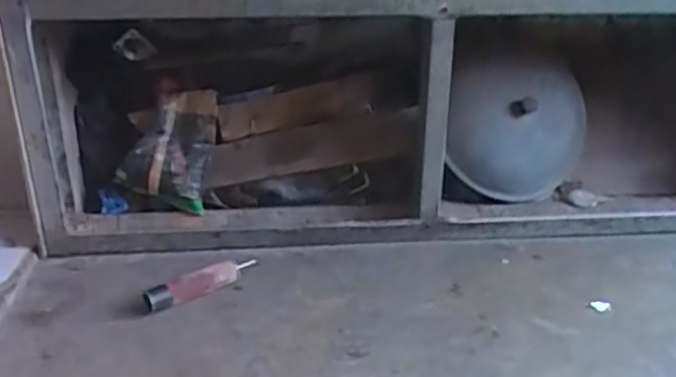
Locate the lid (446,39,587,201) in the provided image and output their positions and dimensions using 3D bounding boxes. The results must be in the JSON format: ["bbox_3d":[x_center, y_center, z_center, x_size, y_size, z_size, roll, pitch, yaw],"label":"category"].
[{"bbox_3d":[0.296,-0.112,1.143,0.293,0.252,0.043,-9,6,-30],"label":"lid"}]

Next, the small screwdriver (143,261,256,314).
[{"bbox_3d":[-0.191,0.134,0.979,0.165,0.035,0.031,-19,32,-34],"label":"small screwdriver"}]

